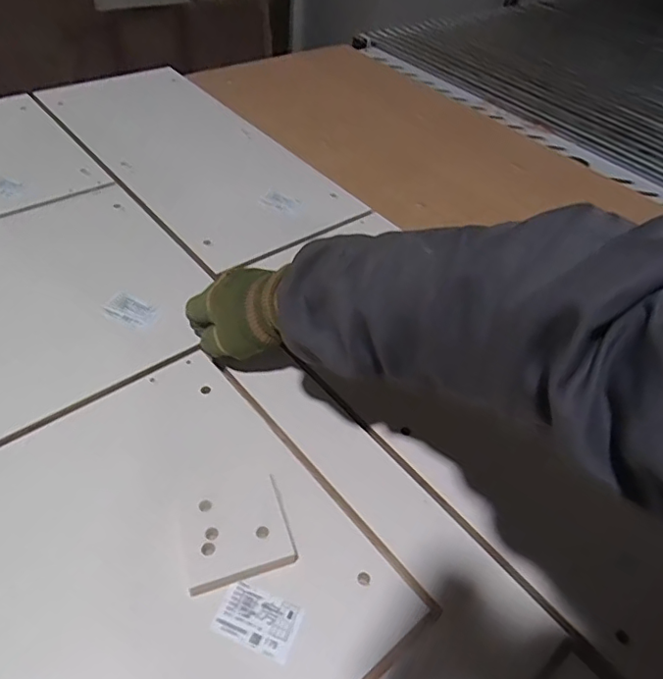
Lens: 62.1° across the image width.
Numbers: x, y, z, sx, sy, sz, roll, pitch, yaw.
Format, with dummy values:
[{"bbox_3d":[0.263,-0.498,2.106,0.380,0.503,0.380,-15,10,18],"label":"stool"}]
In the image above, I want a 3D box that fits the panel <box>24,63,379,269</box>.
[{"bbox_3d":[-0.219,-0.304,0.867,0.252,0.015,0.554,-29,56,-30],"label":"panel"}]

